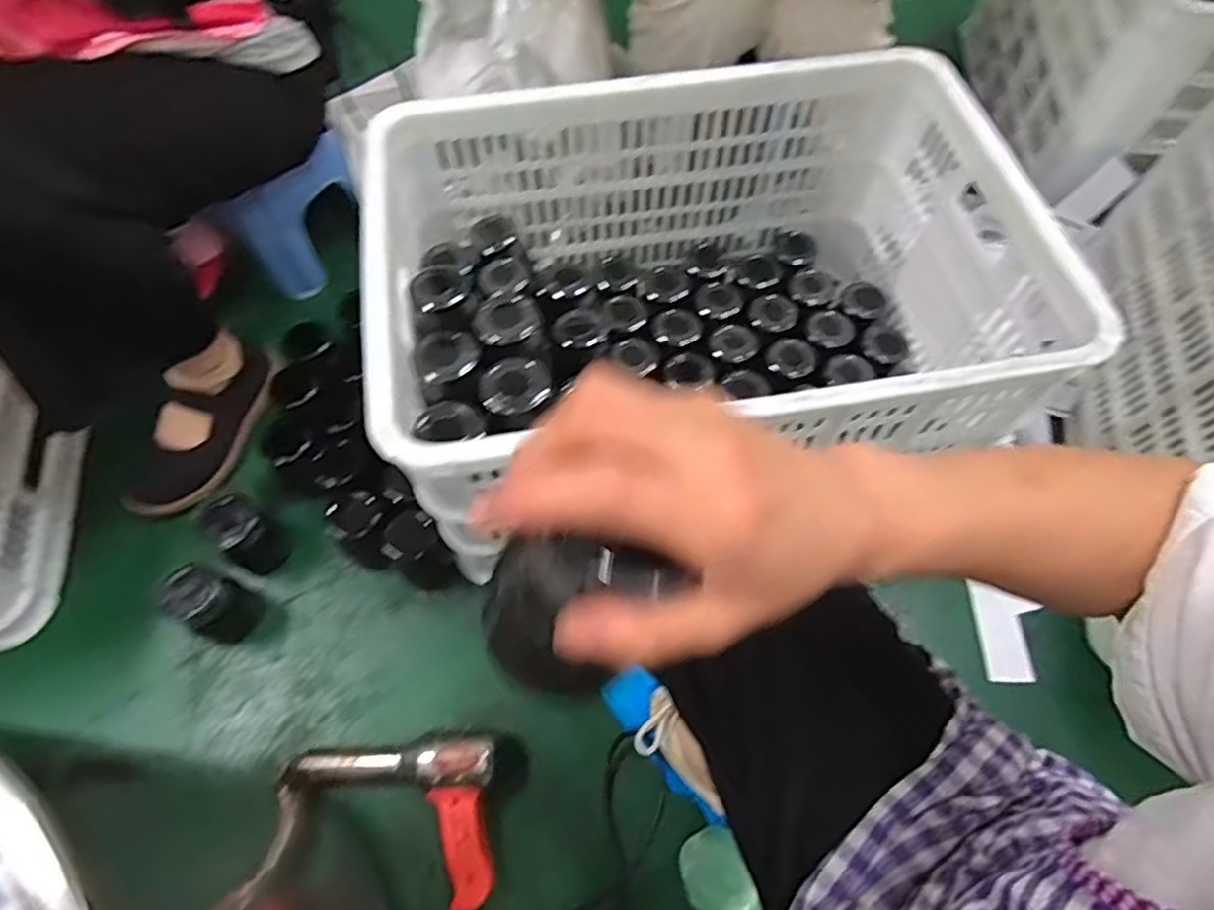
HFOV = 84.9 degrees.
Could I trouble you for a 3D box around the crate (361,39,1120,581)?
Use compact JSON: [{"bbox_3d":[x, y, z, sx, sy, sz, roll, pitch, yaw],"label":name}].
[{"bbox_3d":[0.096,-0.172,0.725,0.615,0.294,0.457,-8,65,-3],"label":"crate"}]

